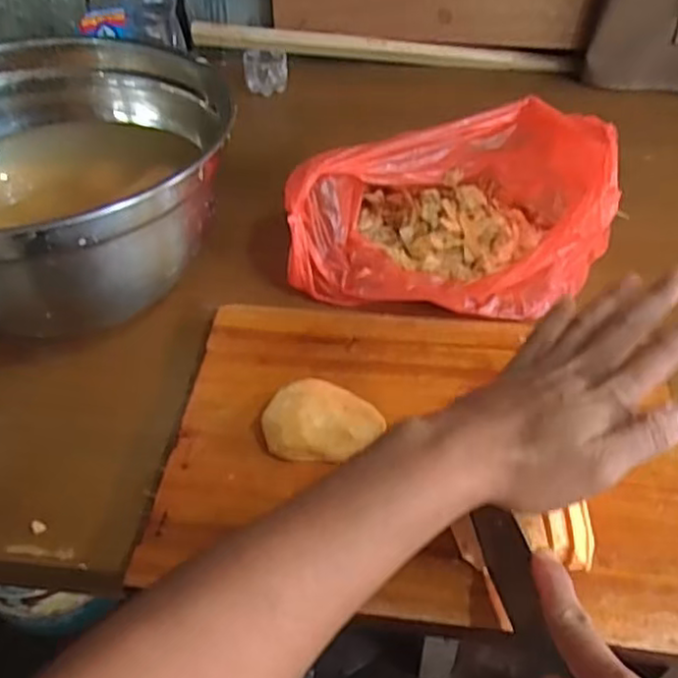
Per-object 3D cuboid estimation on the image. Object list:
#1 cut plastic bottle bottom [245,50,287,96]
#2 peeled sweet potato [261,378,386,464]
[{"bbox_3d":[-0.099,-0.368,0.925,0.056,0.041,0.055,-2,46,-1],"label":"cut plastic bottle bottom"},{"bbox_3d":[-0.011,0.061,0.463,0.075,0.034,0.055,18,49,18],"label":"peeled sweet potato"}]

